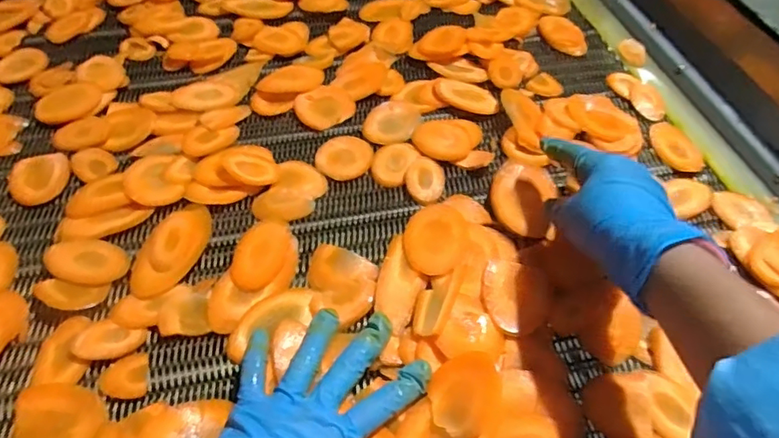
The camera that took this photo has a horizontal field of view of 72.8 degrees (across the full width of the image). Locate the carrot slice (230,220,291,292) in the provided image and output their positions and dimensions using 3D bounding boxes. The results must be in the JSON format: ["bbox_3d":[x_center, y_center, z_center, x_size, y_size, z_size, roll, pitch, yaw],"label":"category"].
[{"bbox_3d":[-0.107,0.029,0.433,0.041,0.008,0.064,12,53,8],"label":"carrot slice"}]

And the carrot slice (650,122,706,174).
[{"bbox_3d":[0.280,-0.072,0.518,0.035,0.005,0.065,-12,53,-11],"label":"carrot slice"}]

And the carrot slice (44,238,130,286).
[{"bbox_3d":[-0.243,0.033,0.423,0.062,0.006,0.041,5,52,2],"label":"carrot slice"}]

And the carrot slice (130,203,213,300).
[{"bbox_3d":[-0.180,0.024,0.433,0.046,0.010,0.087,16,53,10],"label":"carrot slice"}]

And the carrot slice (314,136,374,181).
[{"bbox_3d":[-0.044,-0.060,0.506,0.051,0.004,0.054,28,56,19],"label":"carrot slice"}]

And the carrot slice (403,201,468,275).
[{"bbox_3d":[0.039,0.015,0.442,0.051,0.006,0.072,14,53,9],"label":"carrot slice"}]

